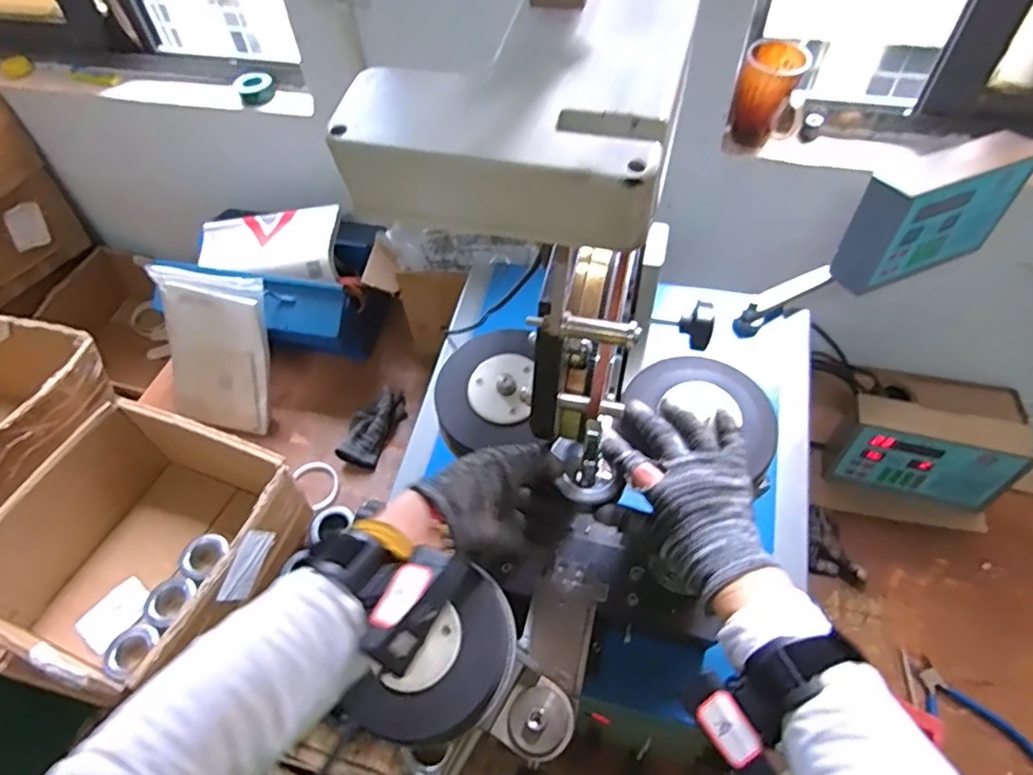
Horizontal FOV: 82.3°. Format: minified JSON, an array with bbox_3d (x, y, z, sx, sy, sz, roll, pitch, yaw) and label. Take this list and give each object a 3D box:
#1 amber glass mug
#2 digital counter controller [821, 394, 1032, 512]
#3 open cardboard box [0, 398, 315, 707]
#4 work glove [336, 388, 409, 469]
[{"bbox_3d":[0.353,-0.403,0.830,0.092,0.123,0.082,17,56,15],"label":"amber glass mug"},{"bbox_3d":[0.609,0.097,0.891,0.230,0.149,0.072,14,55,13],"label":"digital counter controller"},{"bbox_3d":[-0.512,0.234,0.839,0.317,0.196,0.339,17,55,15],"label":"open cardboard box"},{"bbox_3d":[-0.246,0.066,1.029,0.067,0.048,0.157,17,55,15],"label":"work glove"}]

